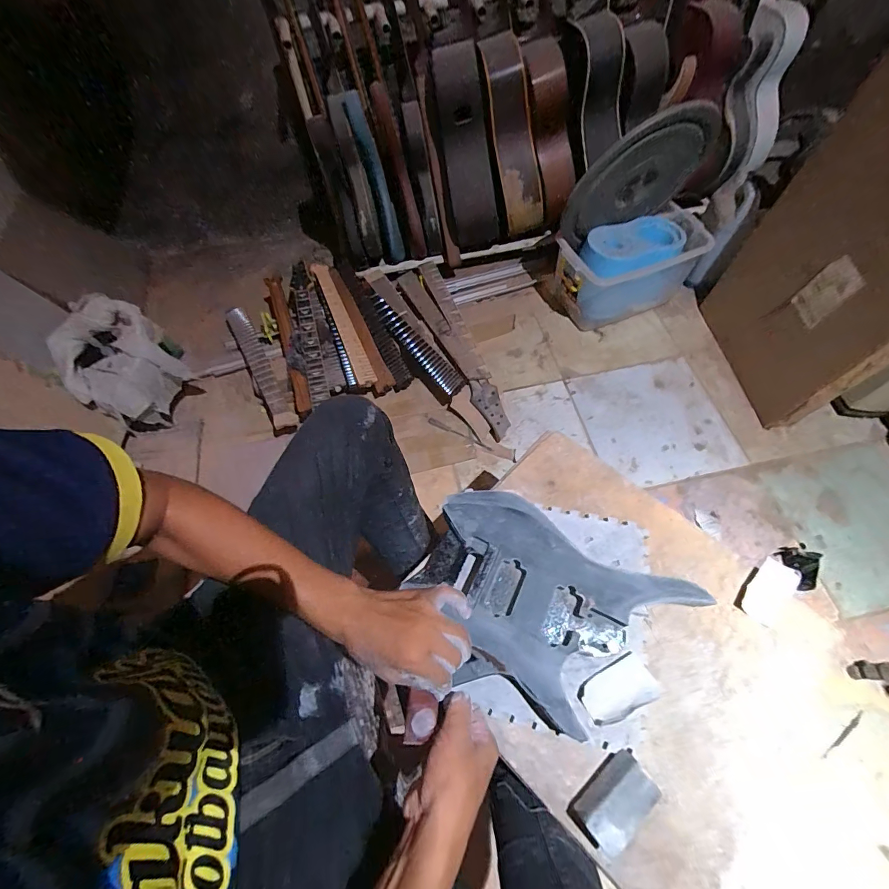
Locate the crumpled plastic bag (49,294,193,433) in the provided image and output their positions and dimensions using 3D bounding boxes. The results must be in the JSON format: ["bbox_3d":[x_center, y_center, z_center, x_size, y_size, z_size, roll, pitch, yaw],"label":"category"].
[{"bbox_3d":[-0.865,-0.204,1.106,0.246,0.267,0.256,36,70,19],"label":"crumpled plastic bag"}]

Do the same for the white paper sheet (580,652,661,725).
[{"bbox_3d":[0.233,0.329,0.536,0.098,0.014,0.055,-27,65,-10],"label":"white paper sheet"}]

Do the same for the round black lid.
[{"bbox_3d":[0.529,-0.736,1.115,0.390,0.362,0.030,-20,78,9],"label":"round black lid"}]

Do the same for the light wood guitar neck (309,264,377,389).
[{"bbox_3d":[-0.325,-0.396,1.261,0.056,0.043,0.516,-23,64,-8],"label":"light wood guitar neck"}]

